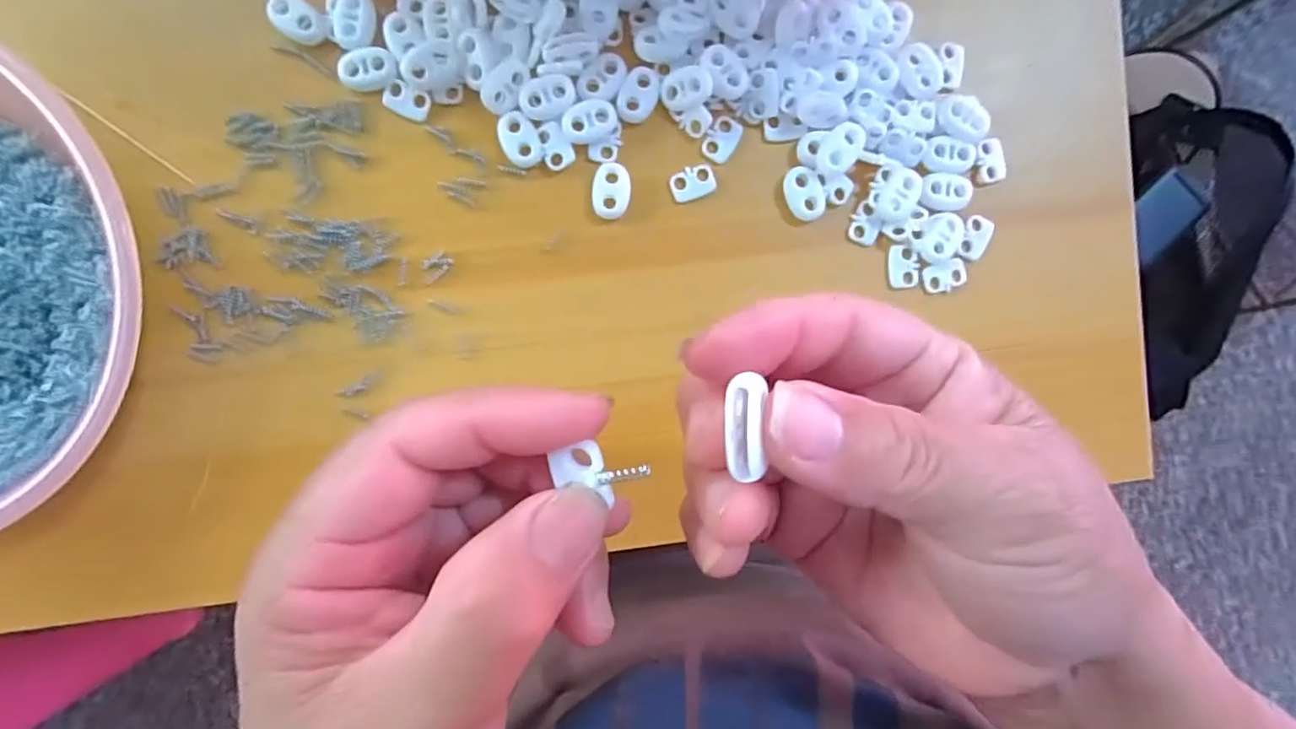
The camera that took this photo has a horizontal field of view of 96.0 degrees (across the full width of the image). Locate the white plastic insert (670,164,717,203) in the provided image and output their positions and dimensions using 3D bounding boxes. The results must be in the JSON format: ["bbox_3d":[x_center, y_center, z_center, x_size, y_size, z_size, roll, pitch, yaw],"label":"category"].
[{"bbox_3d":[0.019,-0.075,0.241,0.019,0.004,0.013,-22,96,-3],"label":"white plastic insert"}]

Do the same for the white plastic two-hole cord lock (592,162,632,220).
[{"bbox_3d":[-0.015,-0.071,0.239,0.016,0.004,0.022,4,94,-5],"label":"white plastic two-hole cord lock"}]

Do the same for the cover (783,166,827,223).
[{"bbox_3d":[0.065,-0.071,0.244,0.016,0.005,0.022,-26,96,-2],"label":"cover"}]

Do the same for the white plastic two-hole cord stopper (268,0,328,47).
[{"bbox_3d":[-0.136,-0.134,0.227,0.021,0.005,0.015,37,91,-6],"label":"white plastic two-hole cord stopper"}]

